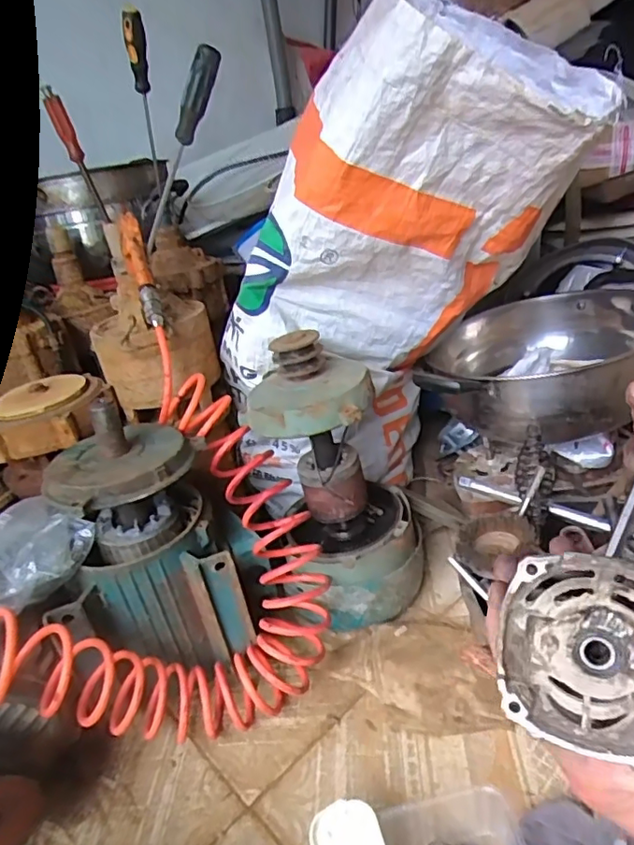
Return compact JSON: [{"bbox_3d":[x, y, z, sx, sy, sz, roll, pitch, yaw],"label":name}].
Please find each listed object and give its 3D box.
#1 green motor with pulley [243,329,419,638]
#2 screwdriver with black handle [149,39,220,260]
[{"bbox_3d":[0.026,0.062,0.683,0.175,0.334,0.154,-11,27,-1],"label":"green motor with pulley"},{"bbox_3d":[-0.175,-0.340,0.715,0.029,0.248,0.030,20,23,-13],"label":"screwdriver with black handle"}]

